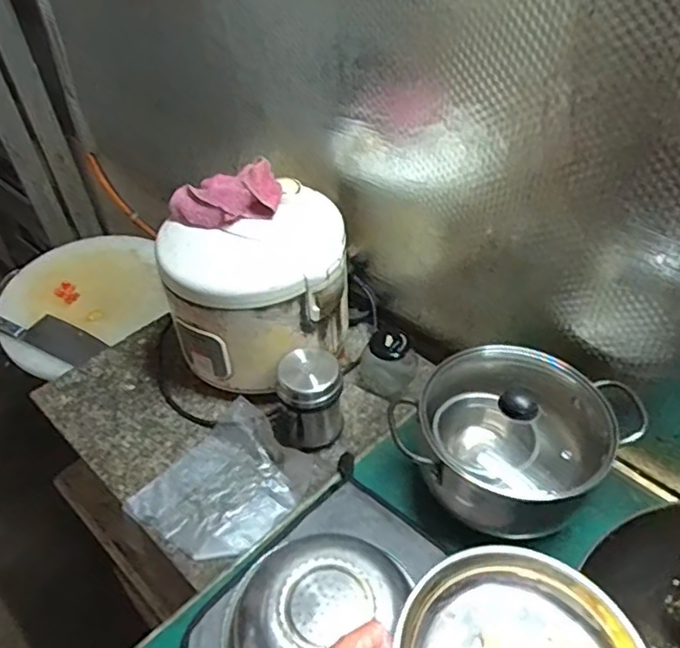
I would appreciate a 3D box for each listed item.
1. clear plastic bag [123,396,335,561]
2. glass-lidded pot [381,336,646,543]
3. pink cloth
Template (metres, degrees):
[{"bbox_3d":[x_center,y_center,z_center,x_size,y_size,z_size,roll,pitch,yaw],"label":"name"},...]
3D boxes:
[{"bbox_3d":[-0.144,0.210,0.812,0.177,0.025,0.204,31,52,29],"label":"clear plastic bag"},{"bbox_3d":[0.204,0.139,0.749,0.217,0.153,0.218,30,51,28],"label":"glass-lidded pot"},{"bbox_3d":[-0.161,-0.168,0.824,0.169,0.066,0.077,-6,40,23],"label":"pink cloth"}]

